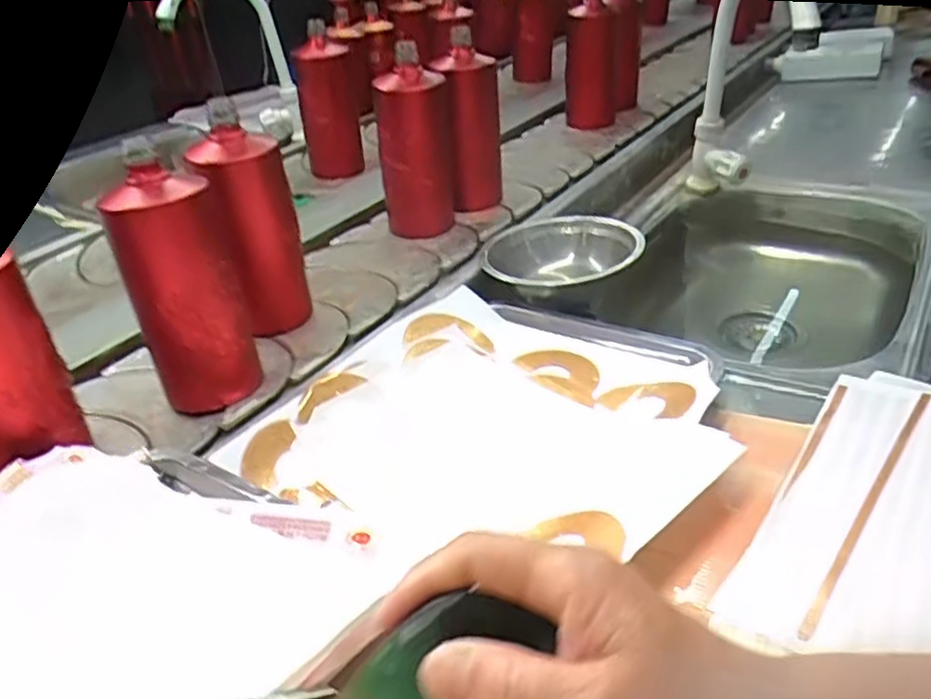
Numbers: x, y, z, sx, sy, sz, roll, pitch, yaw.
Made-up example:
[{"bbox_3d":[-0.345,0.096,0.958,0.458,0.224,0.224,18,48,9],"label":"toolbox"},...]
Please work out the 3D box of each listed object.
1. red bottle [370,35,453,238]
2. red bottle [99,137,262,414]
[{"bbox_3d":[-0.061,-0.244,0.867,0.086,0.192,0.074,-6,34,-5],"label":"red bottle"},{"bbox_3d":[-0.223,-0.046,0.579,0.065,0.197,0.077,18,39,27],"label":"red bottle"}]

